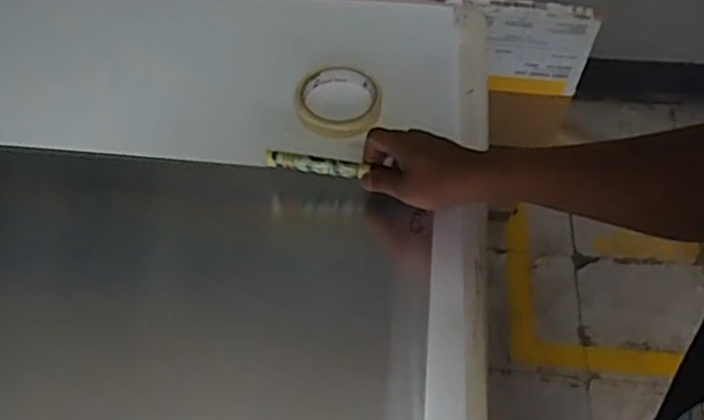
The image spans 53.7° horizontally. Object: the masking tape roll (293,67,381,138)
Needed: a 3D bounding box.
[{"bbox_3d":[-0.014,-0.121,0.753,0.093,0.027,0.090,0,55,0],"label":"masking tape roll"}]

